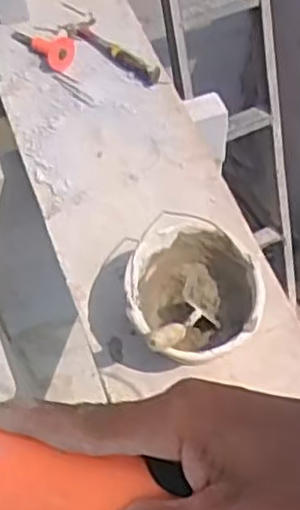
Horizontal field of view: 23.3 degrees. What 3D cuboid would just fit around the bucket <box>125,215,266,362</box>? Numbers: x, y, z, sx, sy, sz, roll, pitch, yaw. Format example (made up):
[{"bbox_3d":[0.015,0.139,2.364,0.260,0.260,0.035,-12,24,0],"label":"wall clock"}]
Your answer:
[{"bbox_3d":[0.074,0.084,1.297,0.224,0.193,0.267,-8,58,-3],"label":"bucket"}]

